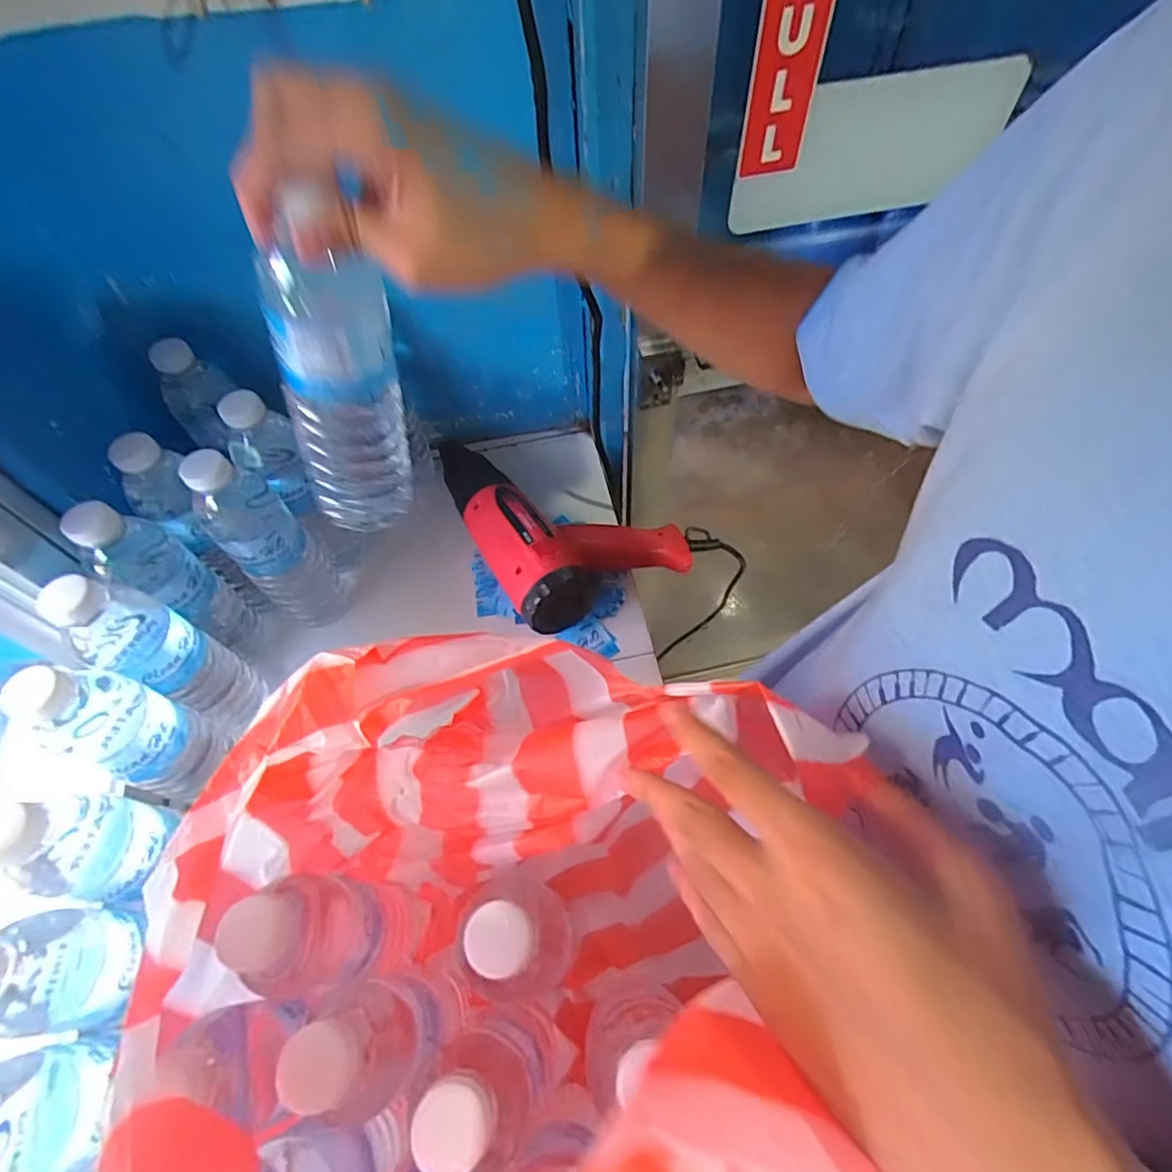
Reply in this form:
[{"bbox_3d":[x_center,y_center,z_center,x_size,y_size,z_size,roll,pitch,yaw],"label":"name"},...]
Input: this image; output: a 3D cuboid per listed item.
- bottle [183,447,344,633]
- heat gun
[{"bbox_3d":[-0.274,-0.033,0.521,0.056,0.213,0.060,40,69,22],"label":"bottle"},{"bbox_3d":[-0.032,-0.091,0.618,0.186,0.093,0.254,-27,62,-12],"label":"heat gun"}]

